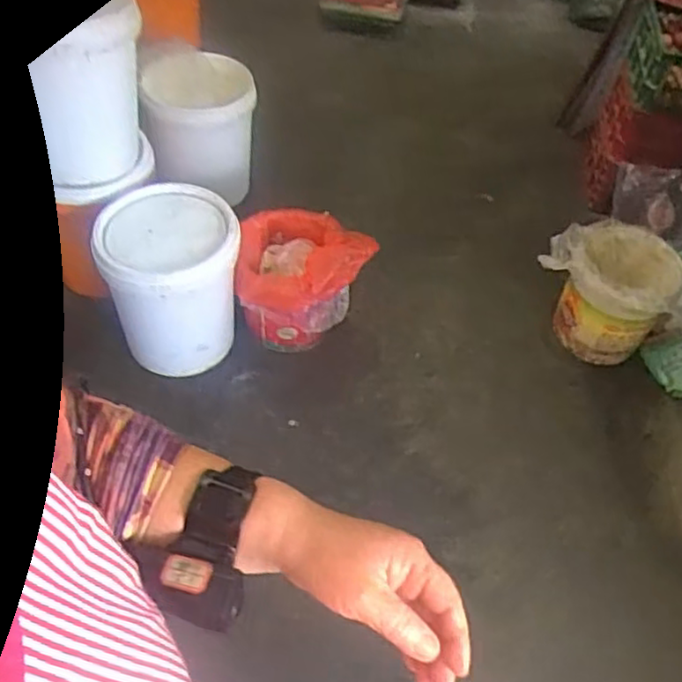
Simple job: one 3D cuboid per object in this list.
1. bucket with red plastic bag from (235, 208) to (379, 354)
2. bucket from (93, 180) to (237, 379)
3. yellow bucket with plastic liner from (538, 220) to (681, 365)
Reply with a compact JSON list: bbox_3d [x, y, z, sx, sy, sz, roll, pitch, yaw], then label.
[{"bbox_3d":[-0.090,-0.134,1.698,0.321,0.292,0.275,11,50,4],"label":"bucket with red plastic bag"},{"bbox_3d":[-0.382,-0.121,1.604,0.301,0.341,0.310,3,50,-3],"label":"bucket"},{"bbox_3d":[0.684,-0.118,1.813,0.264,0.284,0.336,-34,60,-28],"label":"yellow bucket with plastic liner"}]

